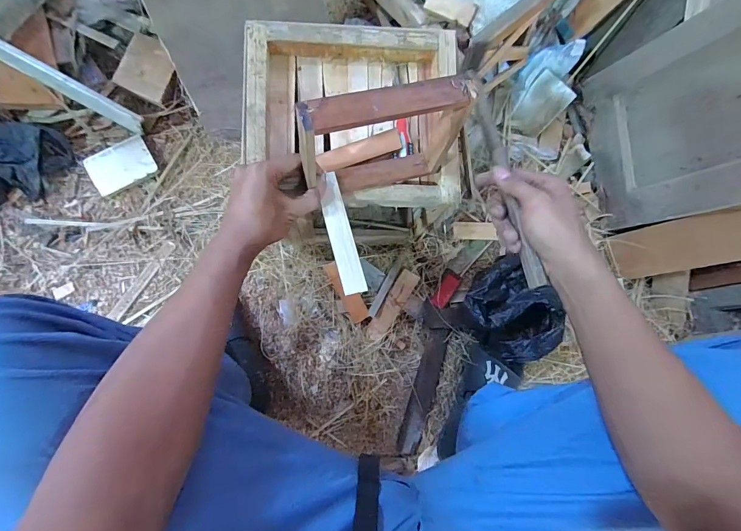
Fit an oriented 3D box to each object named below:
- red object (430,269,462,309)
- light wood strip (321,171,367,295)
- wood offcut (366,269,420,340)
[{"bbox_3d":[0.150,0.048,0.730,0.038,0.010,0.080,34,81,-3],"label":"red object"},{"bbox_3d":[-0.036,-0.039,0.440,0.028,0.008,0.147,-13,83,-8],"label":"light wood strip"},{"bbox_3d":[0.044,0.077,0.706,0.037,0.018,0.145,32,81,-3],"label":"wood offcut"}]

